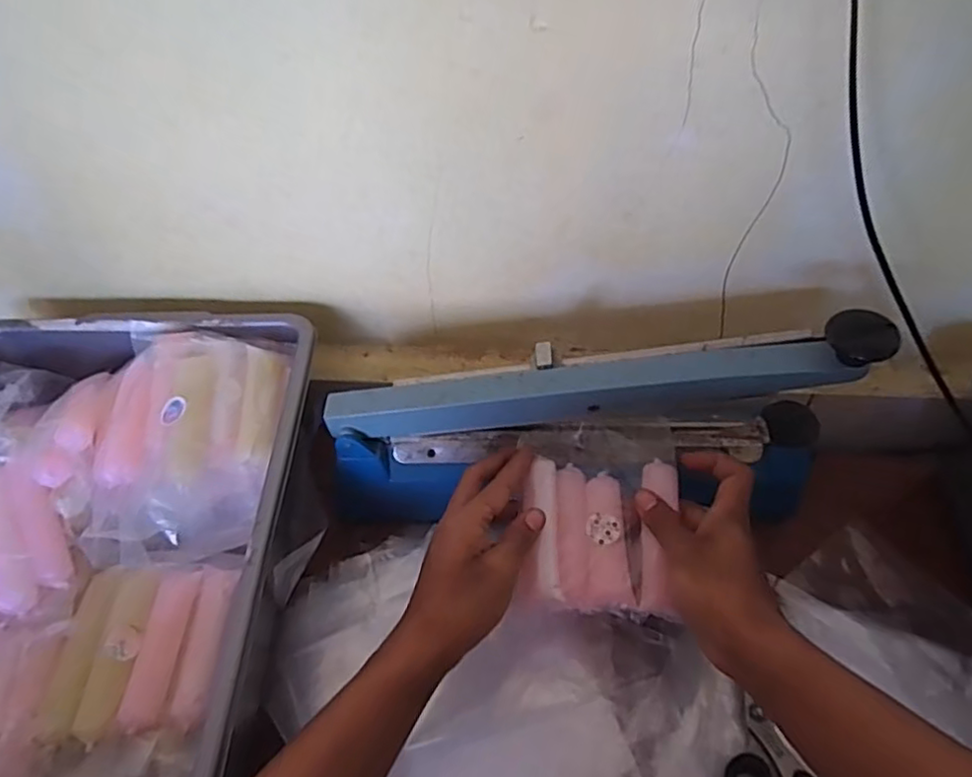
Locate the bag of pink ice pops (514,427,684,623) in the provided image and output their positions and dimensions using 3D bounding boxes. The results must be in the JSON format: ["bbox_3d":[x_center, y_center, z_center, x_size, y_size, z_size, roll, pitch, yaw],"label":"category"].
[{"bbox_3d":[0.086,0.092,0.485,0.113,0.028,0.137,4,54,5],"label":"bag of pink ice pops"}]

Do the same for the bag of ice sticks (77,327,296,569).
[{"bbox_3d":[-0.231,0.044,0.523,0.139,0.066,0.186,0,54,2],"label":"bag of ice sticks"}]

